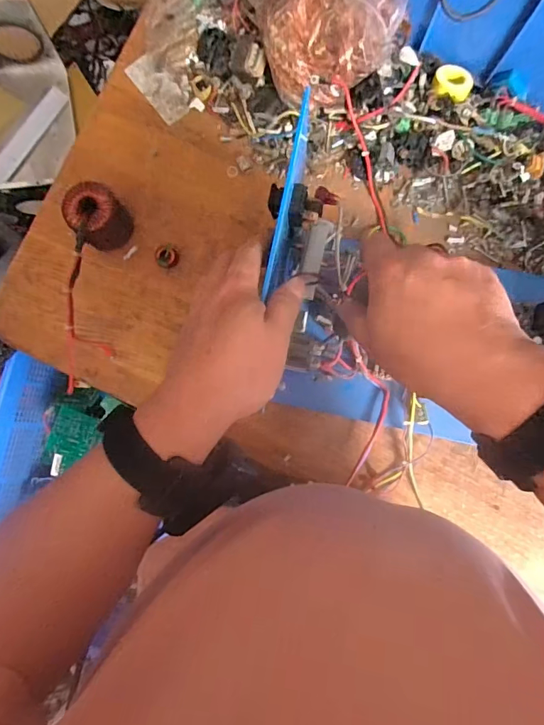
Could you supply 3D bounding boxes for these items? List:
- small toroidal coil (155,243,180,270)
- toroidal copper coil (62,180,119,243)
[{"bbox_3d":[-0.133,-0.135,0.556,0.028,0.023,0.027,0,86,0],"label":"small toroidal coil"},{"bbox_3d":[-0.207,-0.175,0.498,0.058,0.017,0.058,0,86,0],"label":"toroidal copper coil"}]

